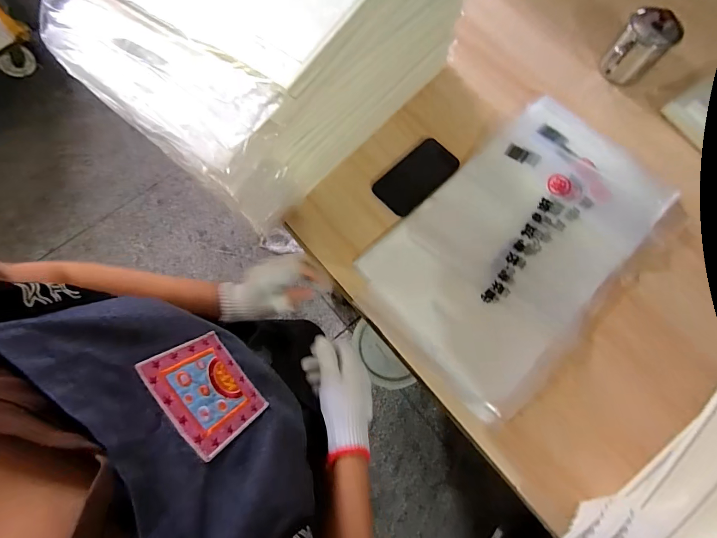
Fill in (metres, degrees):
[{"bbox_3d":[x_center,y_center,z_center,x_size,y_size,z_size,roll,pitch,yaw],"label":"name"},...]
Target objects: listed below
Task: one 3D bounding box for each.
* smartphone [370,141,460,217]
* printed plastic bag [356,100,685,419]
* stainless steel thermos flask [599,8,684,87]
[{"bbox_3d":[0.101,-0.159,0.626,0.146,0.007,0.079,-42,78,-12],"label":"smartphone"},{"bbox_3d":[0.260,-0.049,0.580,0.493,0.015,0.301,-44,79,-10],"label":"printed plastic bag"},{"bbox_3d":[0.499,-0.394,0.646,0.082,0.091,0.078,0,73,-1],"label":"stainless steel thermos flask"}]

